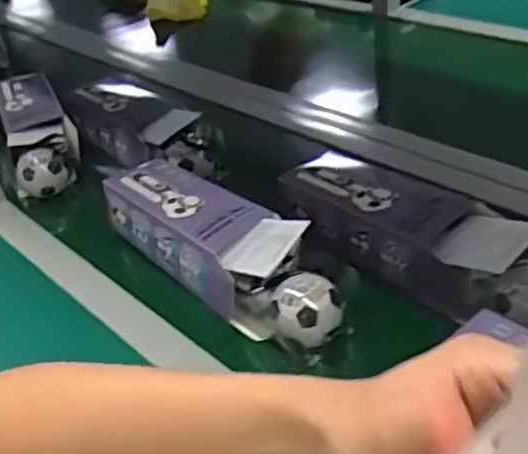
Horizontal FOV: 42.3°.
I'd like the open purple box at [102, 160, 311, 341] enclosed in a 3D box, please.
[{"bbox_3d":[-0.063,0.009,0.721,0.089,0.085,0.255,-30,42,-32],"label":"open purple box"}]

